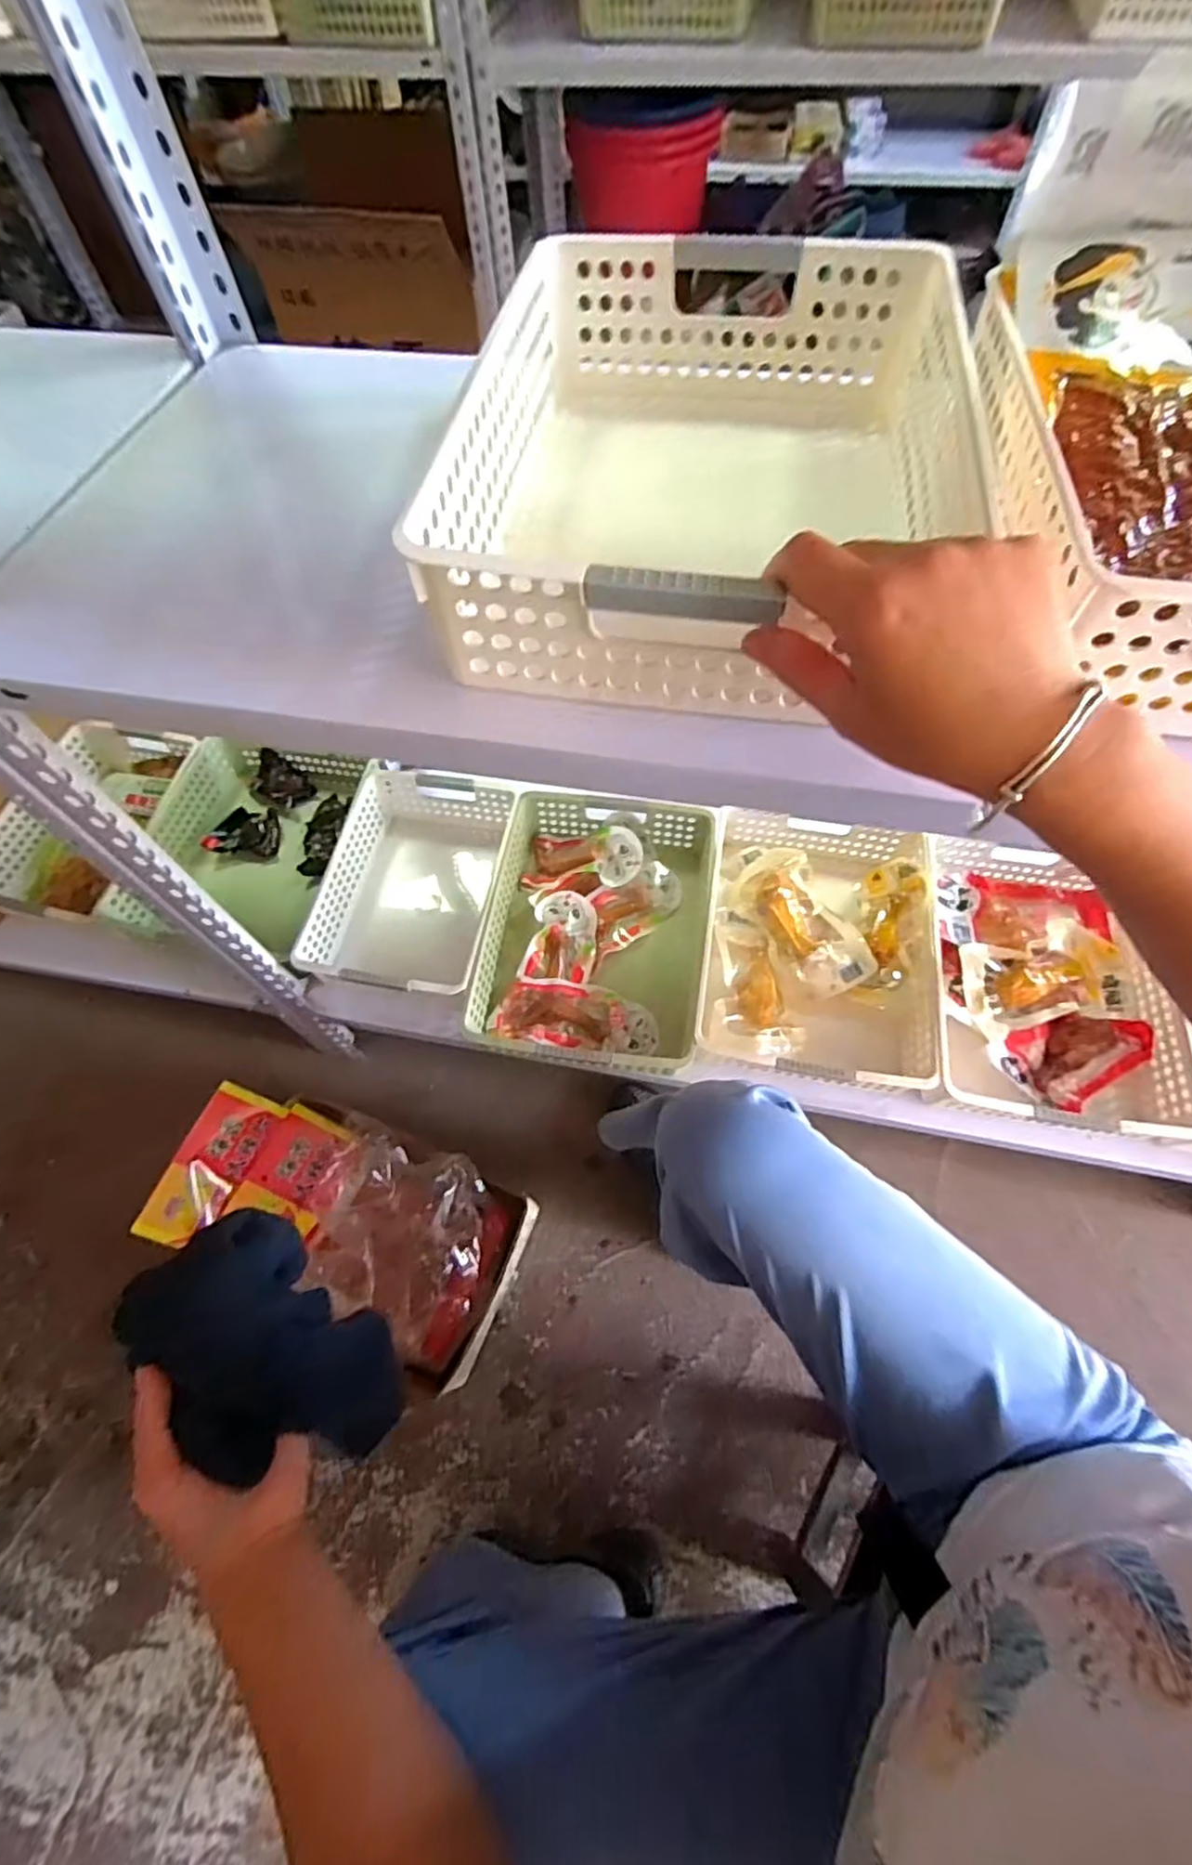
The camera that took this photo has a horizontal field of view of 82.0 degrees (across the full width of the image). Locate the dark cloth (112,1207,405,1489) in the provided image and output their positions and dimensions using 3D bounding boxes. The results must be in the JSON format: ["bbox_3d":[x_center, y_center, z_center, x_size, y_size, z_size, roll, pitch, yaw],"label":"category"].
[{"bbox_3d":[-0.191,0.255,0.432,0.033,0.202,0.127,-20,54,11],"label":"dark cloth"}]

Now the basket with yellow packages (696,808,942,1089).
[{"bbox_3d":[0.264,0.018,0.837,0.254,0.085,0.339,7,62,7],"label":"basket with yellow packages"}]

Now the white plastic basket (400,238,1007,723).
[{"bbox_3d":[0.074,-0.262,0.394,0.267,0.102,0.346,5,62,6],"label":"white plastic basket"}]

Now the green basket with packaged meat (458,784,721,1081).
[{"bbox_3d":[0.006,0.009,0.866,0.261,0.126,0.334,6,62,7],"label":"green basket with packaged meat"}]

